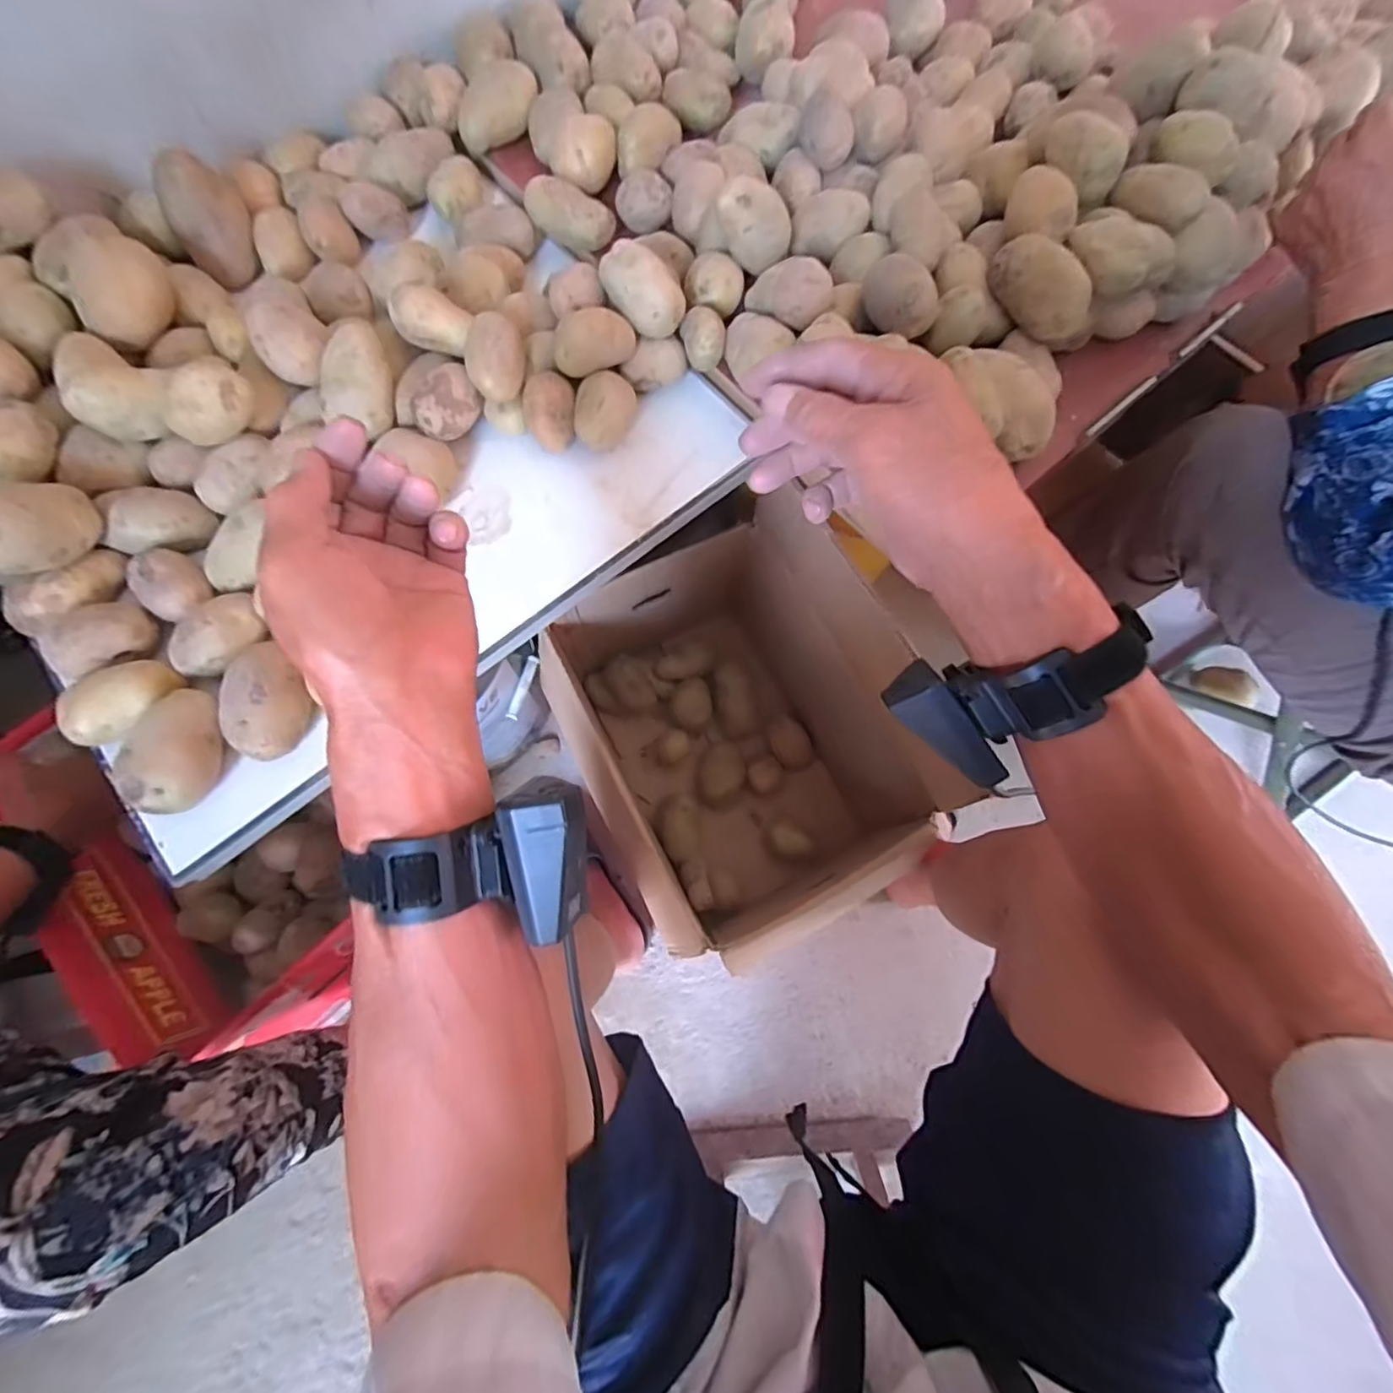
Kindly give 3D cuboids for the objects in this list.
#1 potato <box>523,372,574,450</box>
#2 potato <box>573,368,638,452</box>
[{"bbox_3d":[-0.126,-0.246,0.530,0.043,0.031,0.059,-17,111,-11],"label":"potato"},{"bbox_3d":[-0.078,-0.239,0.527,0.052,0.053,0.062,-6,73,-4],"label":"potato"}]

